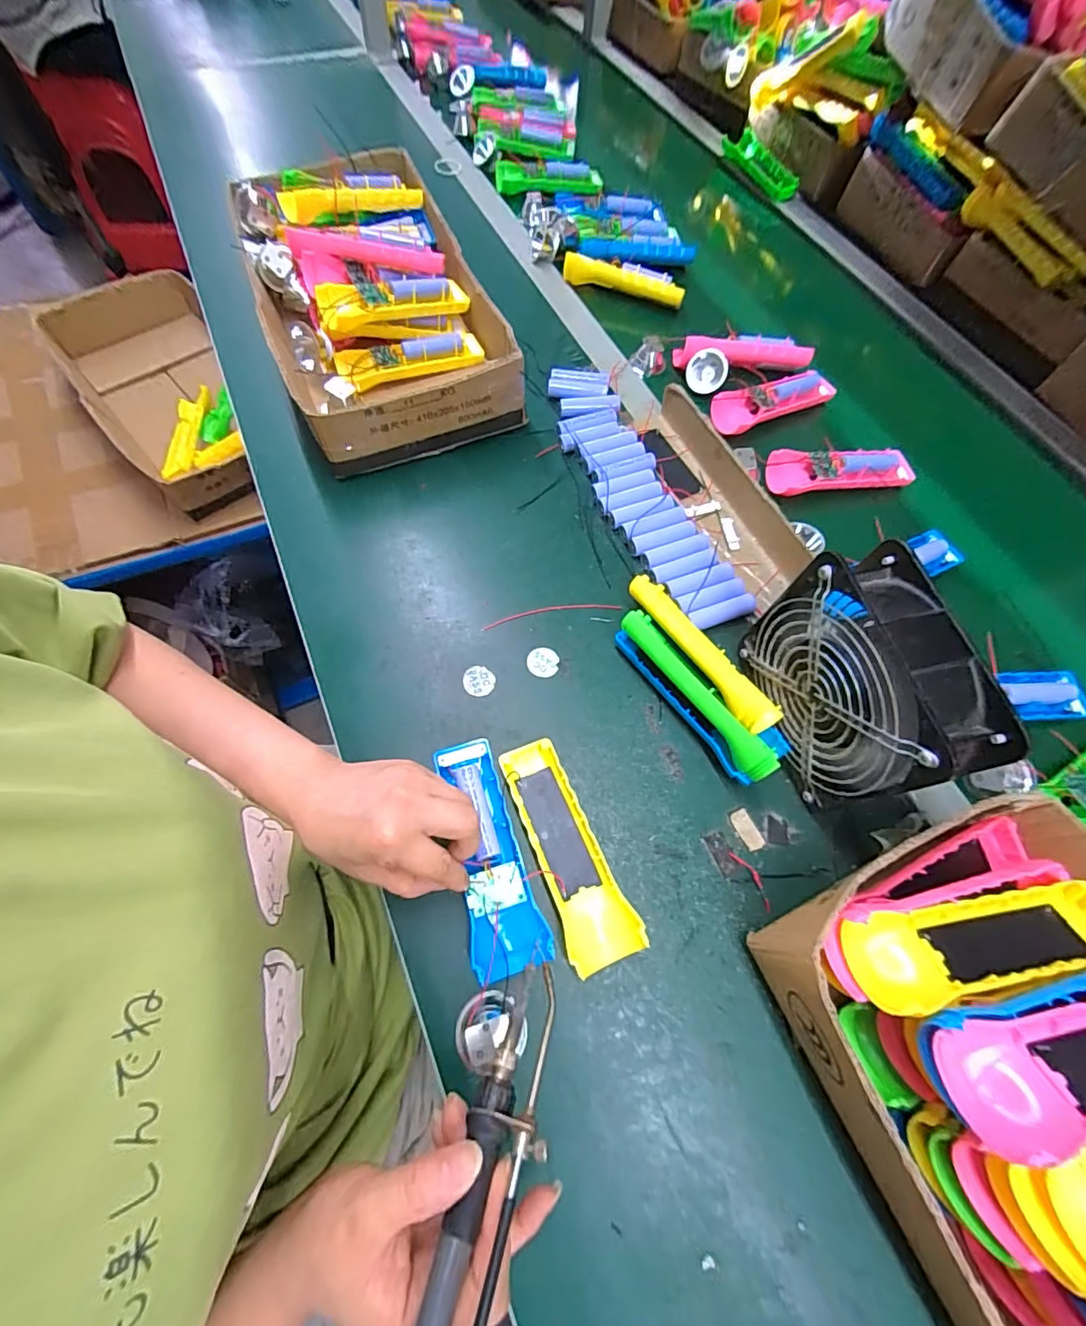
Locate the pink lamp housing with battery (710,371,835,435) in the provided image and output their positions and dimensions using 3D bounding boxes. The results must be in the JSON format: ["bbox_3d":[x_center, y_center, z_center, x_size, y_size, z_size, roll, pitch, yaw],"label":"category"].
[{"bbox_3d":[0.257,-0.296,0.577,0.162,0.026,0.037,-21,68,-11],"label":"pink lamp housing with battery"}]

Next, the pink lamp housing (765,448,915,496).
[{"bbox_3d":[0.314,-0.201,0.542,0.156,0.035,0.042,-5,65,-4],"label":"pink lamp housing"}]

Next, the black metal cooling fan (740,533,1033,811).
[{"bbox_3d":[0.215,0.019,0.358,0.062,0.148,0.144,-13,66,-8],"label":"black metal cooling fan"}]

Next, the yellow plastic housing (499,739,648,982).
[{"bbox_3d":[0.015,0.133,0.367,0.048,0.024,0.155,-23,68,-12],"label":"yellow plastic housing"}]

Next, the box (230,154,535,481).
[{"bbox_3d":[-0.186,-0.403,0.564,0.224,0.099,0.411,-20,68,-11],"label":"box"}]

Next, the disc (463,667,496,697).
[{"bbox_3d":[-0.054,0.015,0.429,0.024,0.004,0.027,-38,72,-18],"label":"disc"}]

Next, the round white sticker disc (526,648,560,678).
[{"bbox_3d":[0.000,-0.001,0.440,0.027,0.004,0.027,1,65,-2],"label":"round white sticker disc"}]

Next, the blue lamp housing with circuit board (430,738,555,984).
[{"bbox_3d":[-0.037,0.130,0.358,0.049,0.033,0.156,-13,67,-8],"label":"blue lamp housing with circuit board"}]

